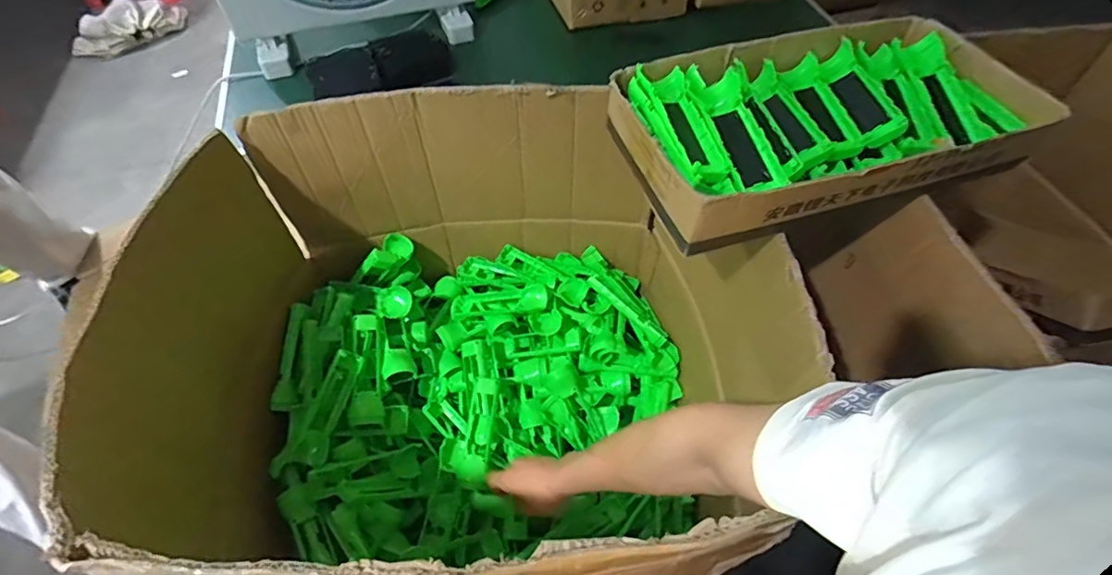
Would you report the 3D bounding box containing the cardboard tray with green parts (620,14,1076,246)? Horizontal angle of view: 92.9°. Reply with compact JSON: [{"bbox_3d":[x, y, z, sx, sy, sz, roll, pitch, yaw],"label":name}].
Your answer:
[{"bbox_3d":[0.301,-0.203,0.585,0.474,0.067,0.249,-19,57,-15],"label":"cardboard tray with green parts"}]

